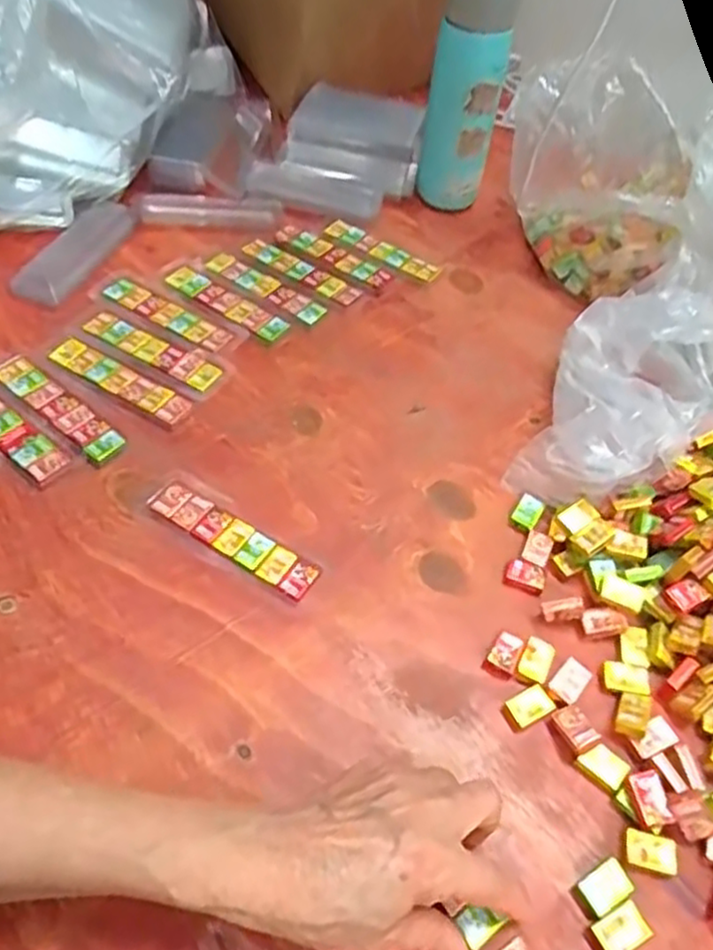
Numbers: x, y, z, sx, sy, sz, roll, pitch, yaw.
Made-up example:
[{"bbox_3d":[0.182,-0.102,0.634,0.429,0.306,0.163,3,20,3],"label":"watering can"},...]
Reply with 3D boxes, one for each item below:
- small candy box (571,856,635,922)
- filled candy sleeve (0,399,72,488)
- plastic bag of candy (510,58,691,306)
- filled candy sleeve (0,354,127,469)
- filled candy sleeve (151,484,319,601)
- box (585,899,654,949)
[{"bbox_3d":[0.122,0.206,0.352,0.028,0.008,0.018,-22,58,-20],"label":"small candy box"},{"bbox_3d":[-0.245,-0.033,0.491,0.116,0.008,0.026,35,57,19],"label":"filled candy sleeve"},{"bbox_3d":[0.202,-0.246,0.610,0.144,0.175,0.107,16,53,7],"label":"plastic bag of candy"},{"bbox_3d":[-0.212,-0.048,0.505,0.116,0.011,0.029,35,57,20],"label":"filled candy sleeve"},{"bbox_3d":[-0.079,0.041,0.457,0.120,0.011,0.027,29,56,16],"label":"filled candy sleeve"},{"bbox_3d":[0.126,0.221,0.341,0.027,0.009,0.017,-21,58,-20],"label":"box"}]

